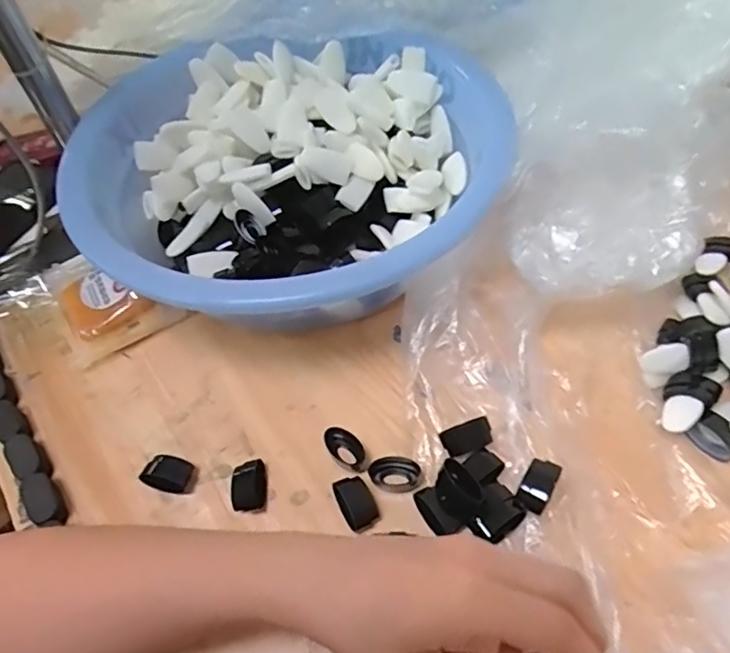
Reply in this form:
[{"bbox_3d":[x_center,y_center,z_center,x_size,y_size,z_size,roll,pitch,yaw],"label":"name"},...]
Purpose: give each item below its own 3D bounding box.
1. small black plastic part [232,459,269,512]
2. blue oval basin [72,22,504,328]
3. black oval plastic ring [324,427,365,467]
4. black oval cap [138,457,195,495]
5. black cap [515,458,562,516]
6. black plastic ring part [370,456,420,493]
[{"bbox_3d":[-0.077,0.109,0.374,0.023,0.015,0.032,-11,55,-2],"label":"small black plastic part"},{"bbox_3d":[-0.060,-0.128,0.476,0.335,0.110,0.348,-41,61,-21],"label":"blue oval basin"},{"bbox_3d":[-0.014,0.083,0.380,0.019,0.011,0.030,-40,61,-21],"label":"black oval plastic ring"},{"bbox_3d":[-0.133,0.101,0.377,0.033,0.017,0.021,7,56,10],"label":"black oval cap"},{"bbox_3d":[0.106,0.097,0.339,0.018,0.013,0.030,26,61,21],"label":"black cap"},{"bbox_3d":[0.020,0.096,0.363,0.032,0.010,0.020,-6,55,1],"label":"black plastic ring part"}]

